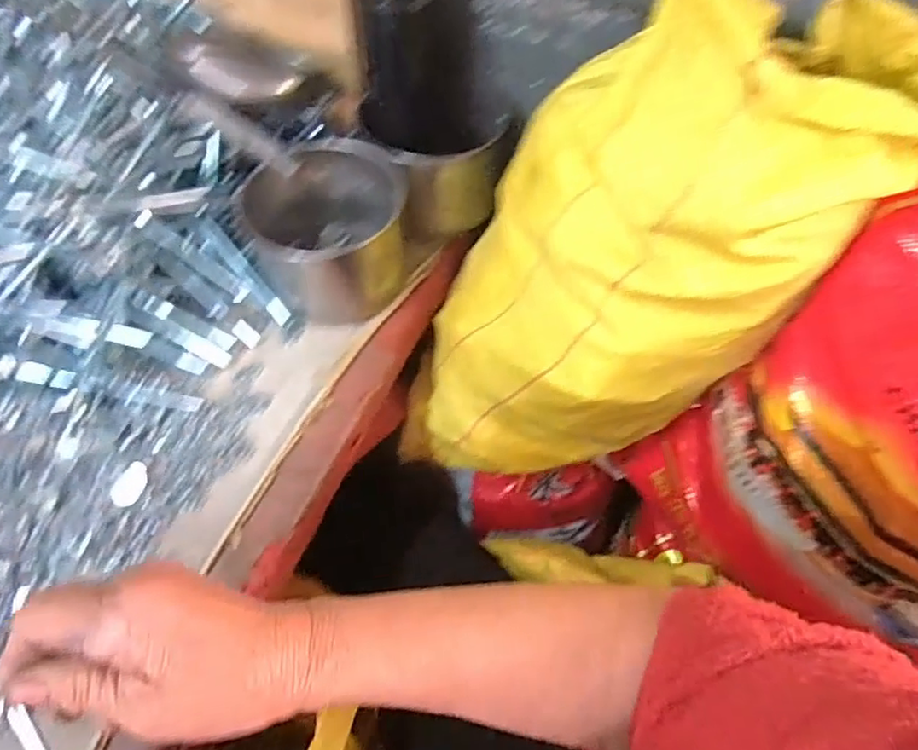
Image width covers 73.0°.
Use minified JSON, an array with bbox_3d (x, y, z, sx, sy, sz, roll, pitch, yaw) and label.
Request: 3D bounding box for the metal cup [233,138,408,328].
[{"bbox_3d":[-0.115,-0.125,0.550,0.131,0.102,0.126,-30,61,-21],"label":"metal cup"}]

